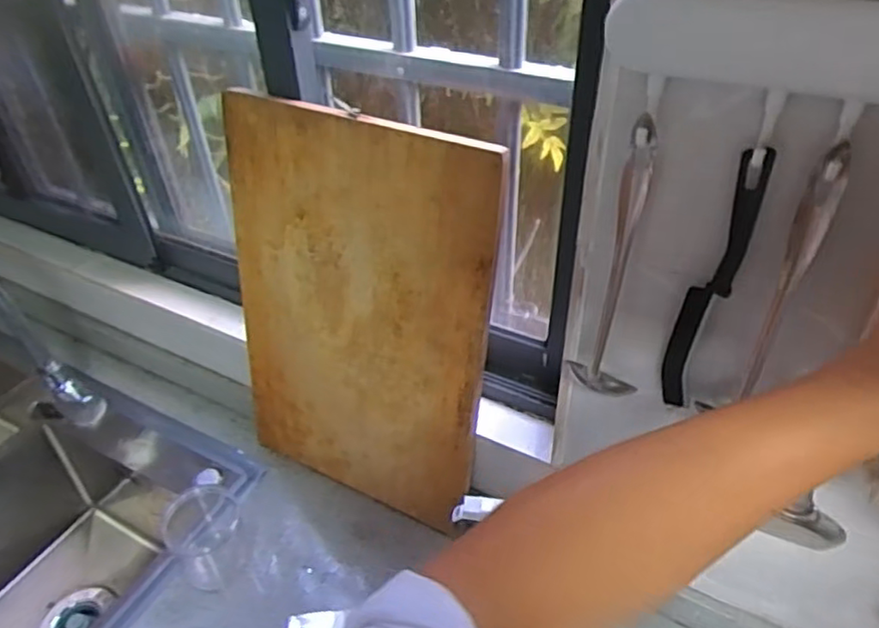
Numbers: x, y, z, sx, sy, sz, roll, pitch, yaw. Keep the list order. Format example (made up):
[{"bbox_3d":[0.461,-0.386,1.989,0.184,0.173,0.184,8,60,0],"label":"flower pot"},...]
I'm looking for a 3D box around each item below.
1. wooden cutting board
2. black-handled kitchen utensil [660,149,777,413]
[{"bbox_3d":[-0.092,0.020,0.710,0.307,0.467,0.015,16,32,19],"label":"wooden cutting board"},{"bbox_3d":[0.190,-0.017,0.451,0.032,0.217,0.015,10,42,15],"label":"black-handled kitchen utensil"}]

